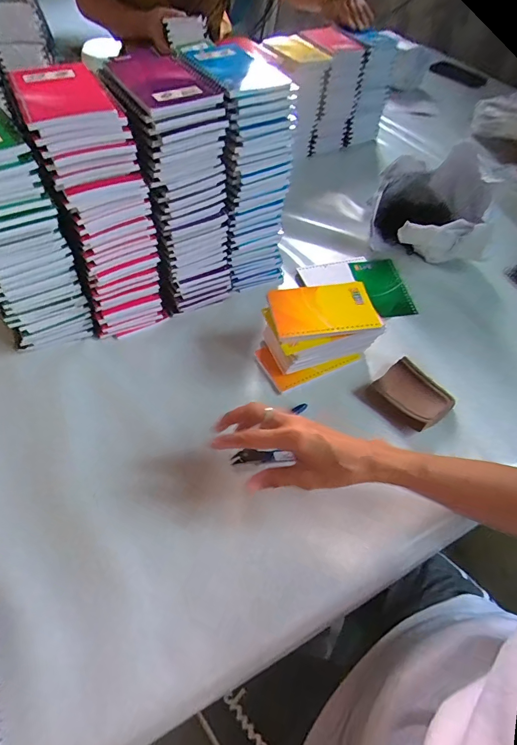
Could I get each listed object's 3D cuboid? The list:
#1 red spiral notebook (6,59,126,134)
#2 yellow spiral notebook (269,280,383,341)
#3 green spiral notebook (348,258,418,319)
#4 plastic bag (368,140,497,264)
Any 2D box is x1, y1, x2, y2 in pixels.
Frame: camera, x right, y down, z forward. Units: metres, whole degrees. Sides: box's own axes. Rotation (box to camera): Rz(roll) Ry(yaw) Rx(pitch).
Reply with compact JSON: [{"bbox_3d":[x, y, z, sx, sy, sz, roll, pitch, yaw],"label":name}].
[{"bbox_3d":[-0.197,-0.278,0.396,0.083,0.018,0.126,-23,58,-20],"label":"red spiral notebook"},{"bbox_3d":[0.085,-0.080,0.499,0.132,0.012,0.083,-6,53,-8],"label":"yellow spiral notebook"},{"bbox_3d":[0.204,-0.143,0.651,0.078,0.010,0.135,-6,53,-8],"label":"green spiral notebook"},{"bbox_3d":[0.298,-0.278,0.671,0.196,0.134,0.180,17,54,9],"label":"plastic bag"}]

